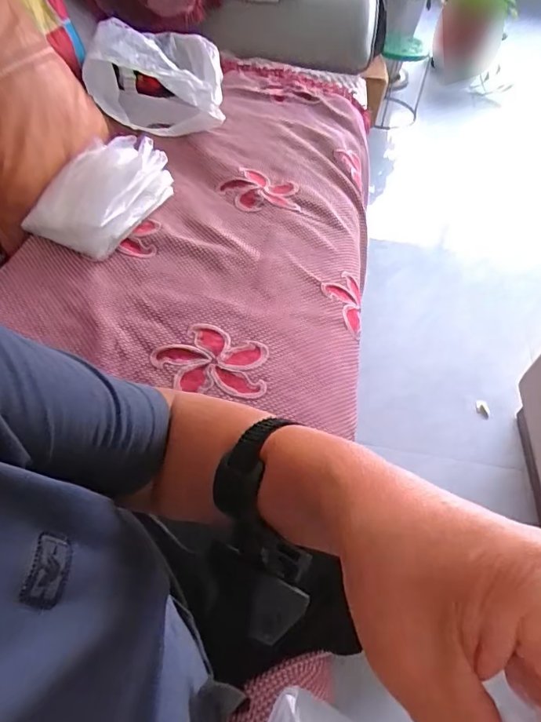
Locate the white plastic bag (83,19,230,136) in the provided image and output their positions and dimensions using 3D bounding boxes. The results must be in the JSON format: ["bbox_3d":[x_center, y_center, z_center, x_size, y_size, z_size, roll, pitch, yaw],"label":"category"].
[{"bbox_3d":[-0.229,-0.575,1.002,0.252,0.118,0.252,-3,54,-8],"label":"white plastic bag"}]

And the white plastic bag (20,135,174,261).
[{"bbox_3d":[-0.268,-0.268,0.794,0.130,0.093,0.219,20,54,9],"label":"white plastic bag"}]

